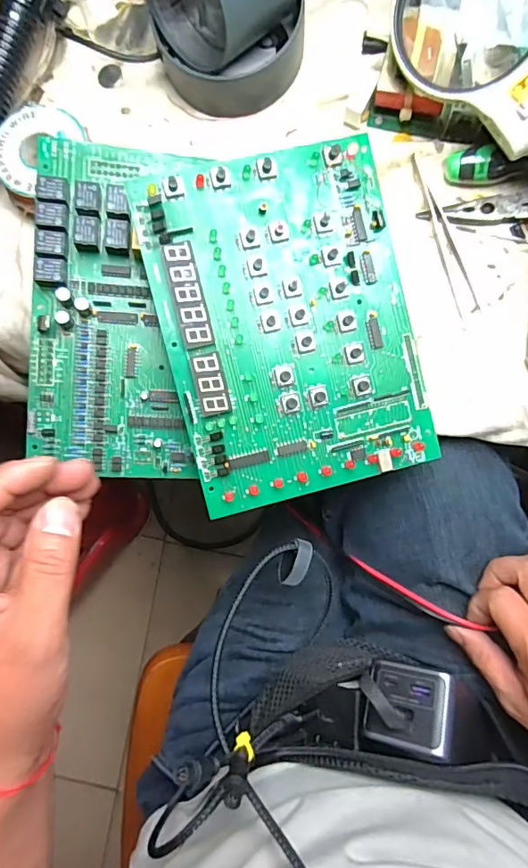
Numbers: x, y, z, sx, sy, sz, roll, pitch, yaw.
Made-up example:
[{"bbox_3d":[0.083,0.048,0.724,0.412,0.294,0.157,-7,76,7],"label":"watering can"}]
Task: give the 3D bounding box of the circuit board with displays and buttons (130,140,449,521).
[{"bbox_3d":[0.017,-0.069,0.323,0.155,0.009,0.213,-14,94,-6],"label":"circuit board with displays and buttons"}]

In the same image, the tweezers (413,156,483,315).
[{"bbox_3d":[0.127,-0.139,0.352,0.014,0.008,0.117,-16,85,2],"label":"tweezers"}]

